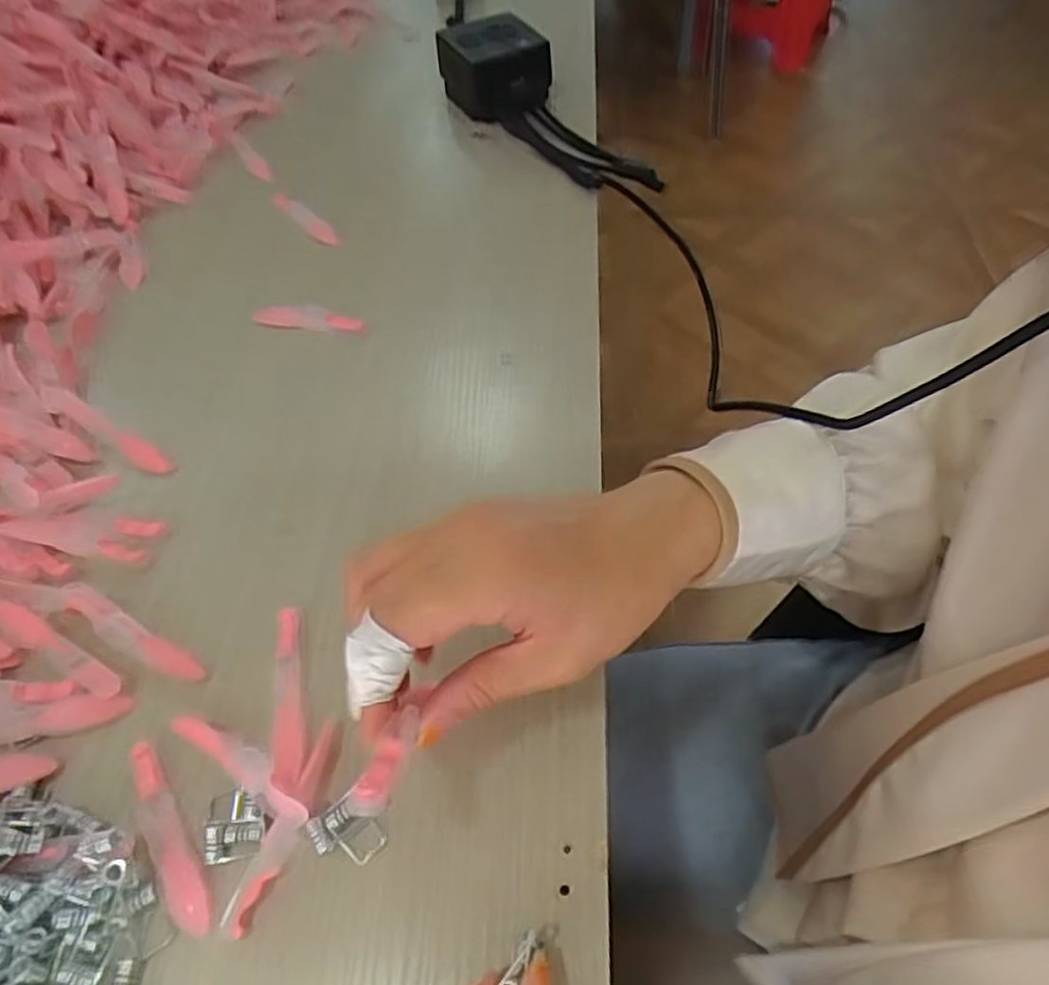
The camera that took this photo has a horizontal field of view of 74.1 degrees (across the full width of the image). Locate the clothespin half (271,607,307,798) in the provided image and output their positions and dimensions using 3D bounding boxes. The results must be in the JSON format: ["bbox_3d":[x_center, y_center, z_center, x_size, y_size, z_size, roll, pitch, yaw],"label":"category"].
[{"bbox_3d":[-0.100,0.087,0.296,0.013,0.016,0.084,-13,54,-5],"label":"clothespin half"}]

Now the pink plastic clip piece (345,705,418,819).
[{"bbox_3d":[-0.043,0.083,0.218,0.010,0.005,0.037,12,42,13],"label":"pink plastic clip piece"}]

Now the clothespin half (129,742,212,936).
[{"bbox_3d":[-0.139,0.132,0.270,0.014,0.006,0.076,-29,57,-16],"label":"clothespin half"}]

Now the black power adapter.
[{"bbox_3d":[-0.028,-0.375,0.614,0.085,0.048,0.105,-15,54,-6],"label":"black power adapter"}]

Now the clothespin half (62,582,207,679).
[{"bbox_3d":[-0.181,0.063,0.316,0.080,0.012,0.014,22,58,19],"label":"clothespin half"}]

